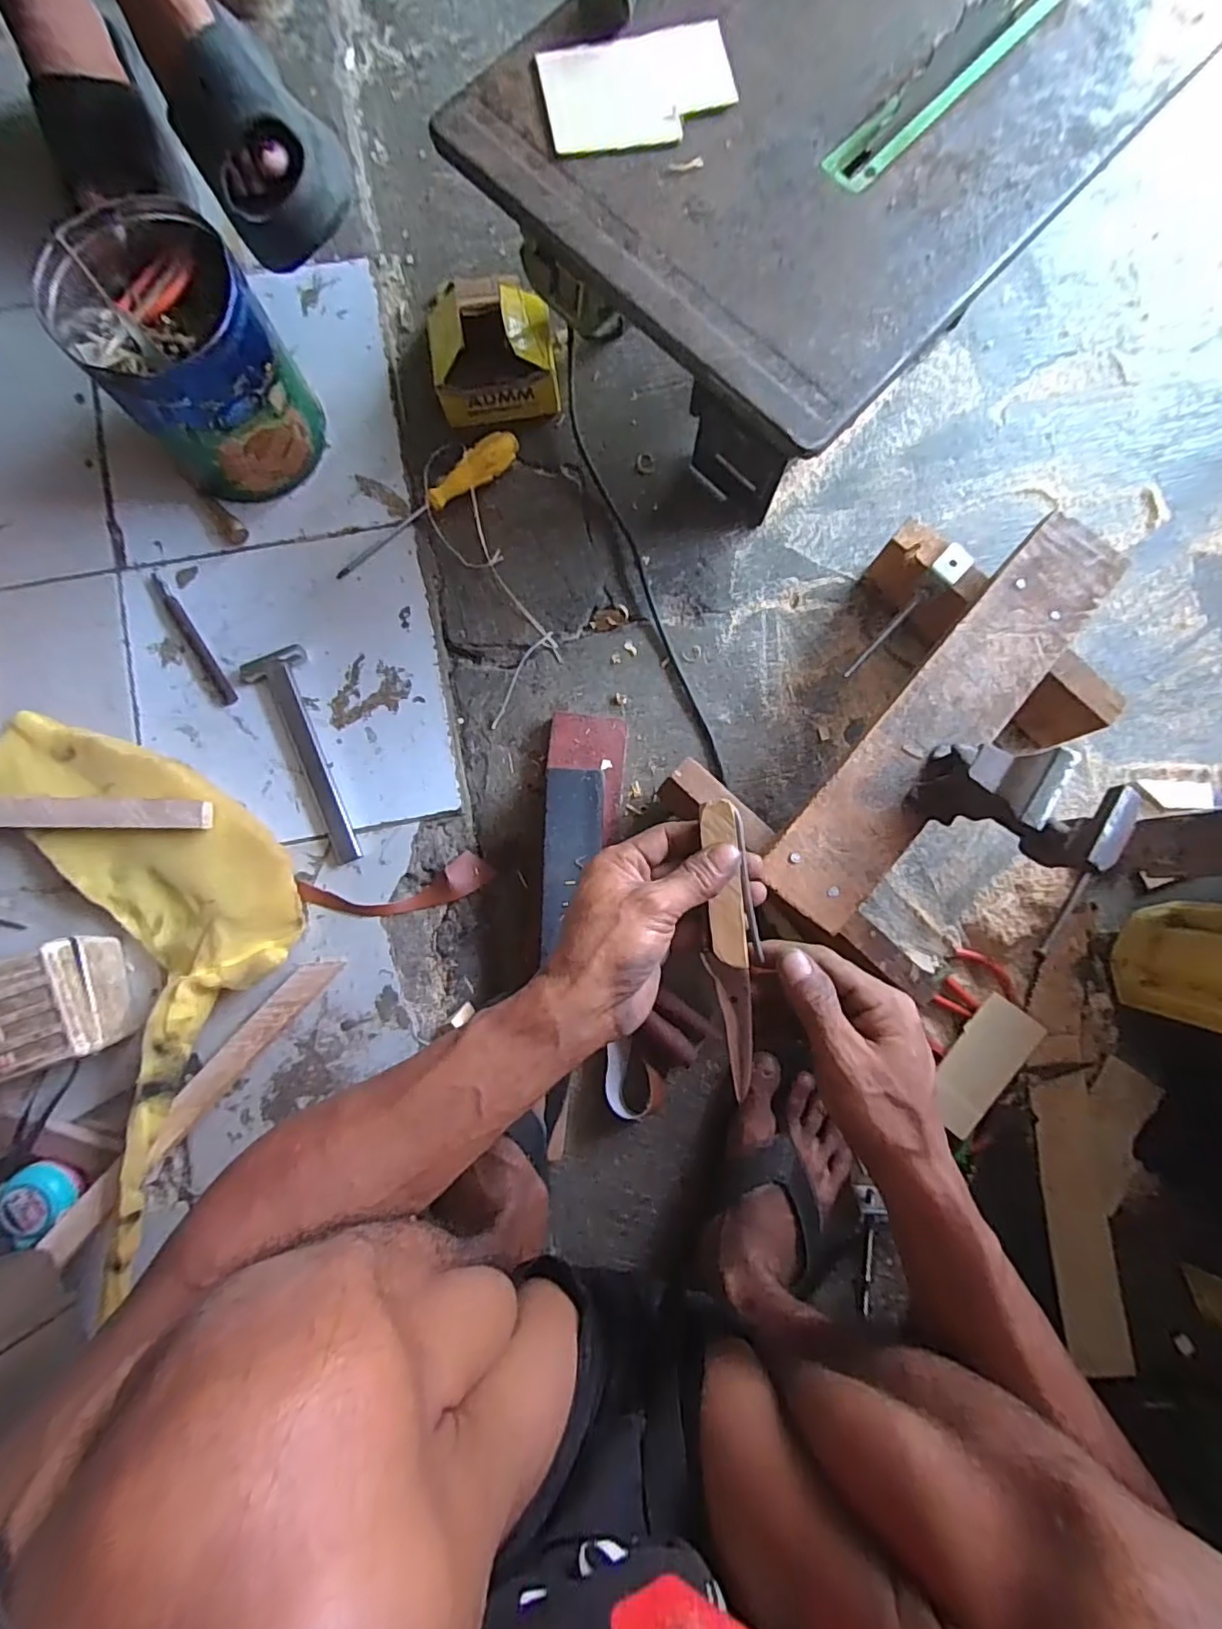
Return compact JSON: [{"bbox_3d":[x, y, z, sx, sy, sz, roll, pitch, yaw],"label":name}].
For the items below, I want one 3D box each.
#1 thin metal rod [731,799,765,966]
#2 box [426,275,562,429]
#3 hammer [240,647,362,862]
[{"bbox_3d":[0.081,0.039,0.362,0.006,0.009,0.091,-8,90,-2],"label":"thin metal rod"},{"bbox_3d":[-0.115,-0.453,0.595,0.117,0.065,0.099,-4,85,-1],"label":"box"},{"bbox_3d":[-0.289,-0.053,0.571,0.053,0.016,0.210,-20,85,-3],"label":"hammer"}]

